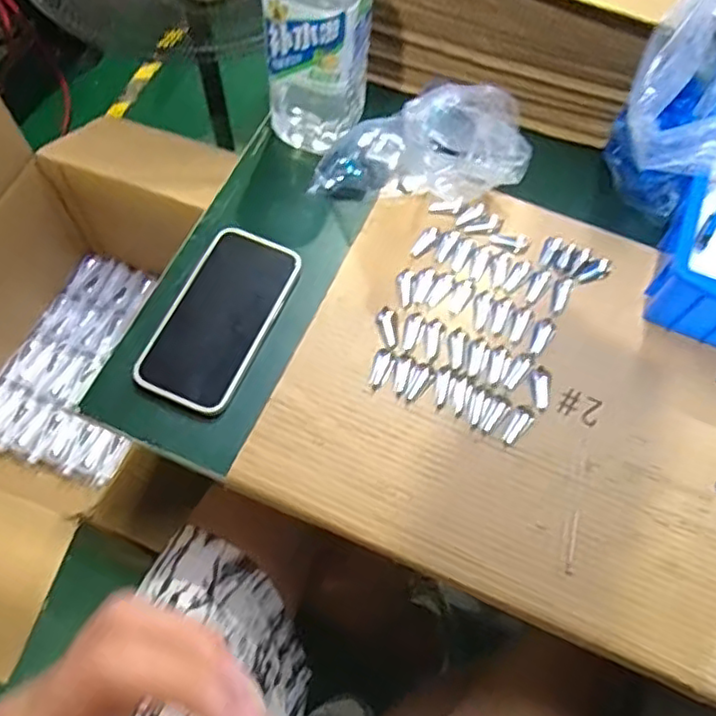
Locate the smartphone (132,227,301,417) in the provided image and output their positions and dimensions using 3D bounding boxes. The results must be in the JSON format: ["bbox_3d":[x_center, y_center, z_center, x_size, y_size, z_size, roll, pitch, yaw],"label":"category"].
[{"bbox_3d":[-0.117,-0.035,0.551,0.083,0.016,0.162,23,66,8],"label":"smartphone"}]

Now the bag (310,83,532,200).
[{"bbox_3d":[0.059,-0.206,0.581,0.192,0.124,0.078,6,65,0],"label":"bag"}]

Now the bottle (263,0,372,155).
[{"bbox_3d":[-0.035,-0.283,0.560,0.090,0.226,0.089,0,65,-3],"label":"bottle"}]

